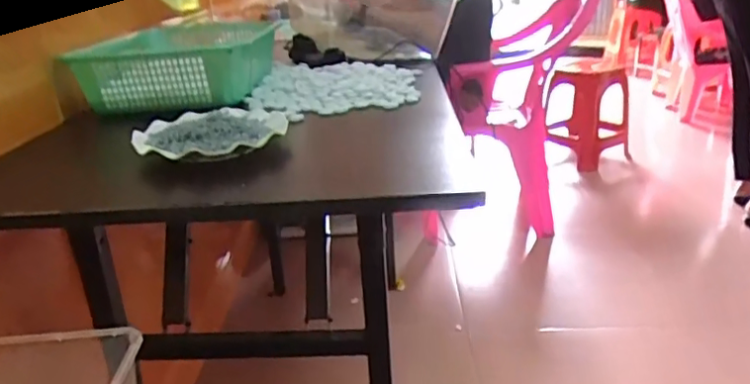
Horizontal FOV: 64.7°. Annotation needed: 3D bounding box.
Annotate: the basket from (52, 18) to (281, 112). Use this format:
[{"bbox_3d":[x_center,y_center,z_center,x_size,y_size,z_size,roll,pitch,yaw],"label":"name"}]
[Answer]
[{"bbox_3d":[-0.339,-0.238,1.084,0.263,0.091,0.411,-2,22,1],"label":"basket"}]

